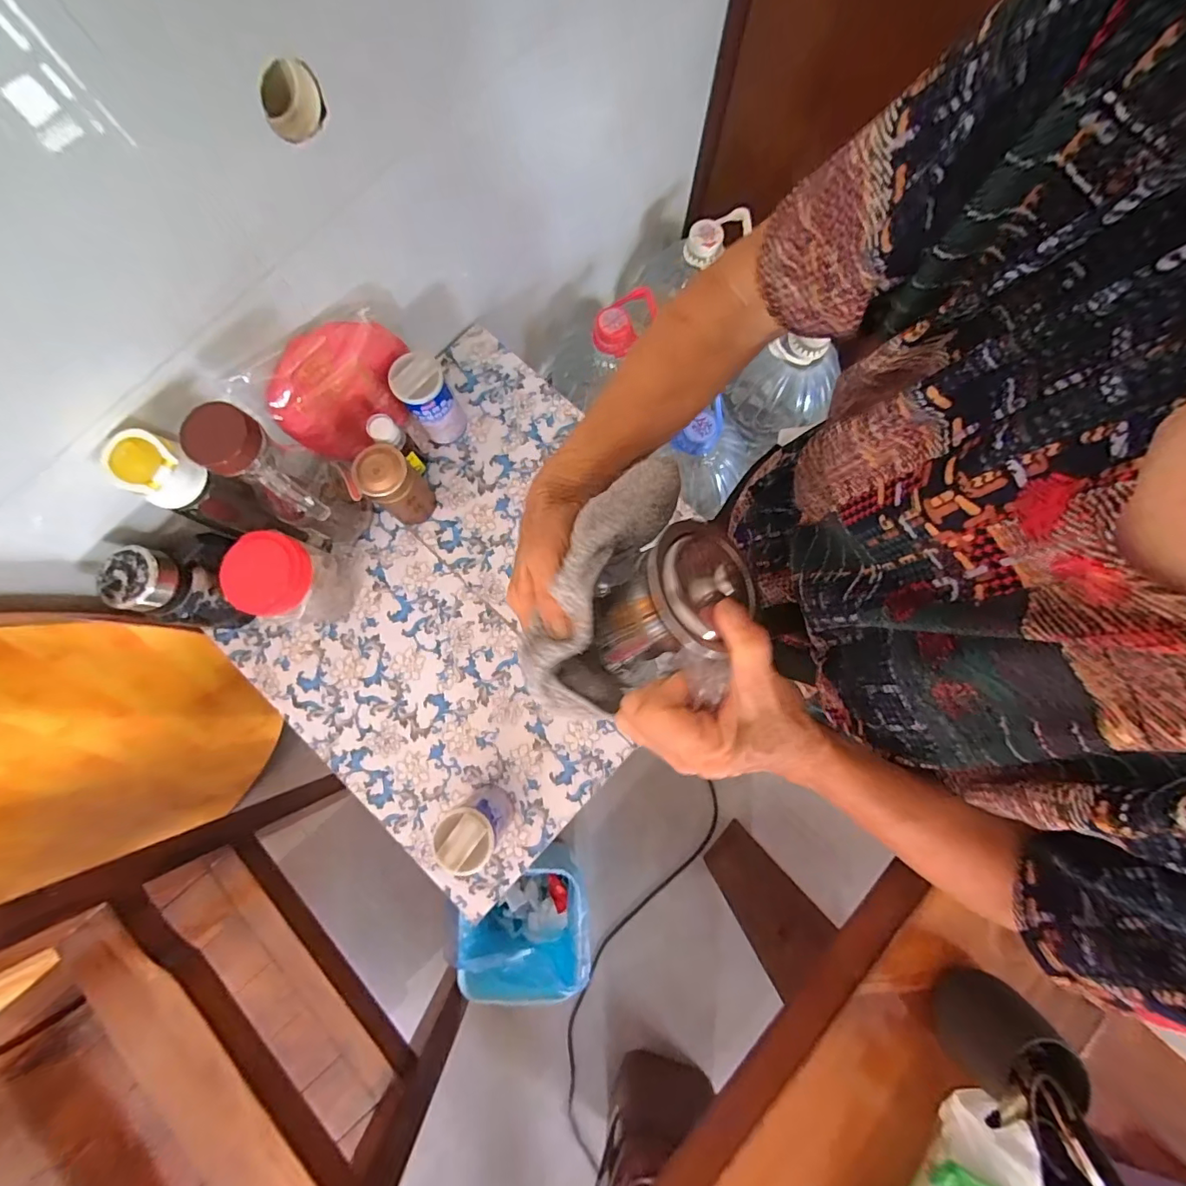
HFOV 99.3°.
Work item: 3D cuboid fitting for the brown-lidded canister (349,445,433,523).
[{"bbox_3d":[-0.249,-0.137,0.650,0.070,0.113,0.066,0,80,0],"label":"brown-lidded canister"}]

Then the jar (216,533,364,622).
[{"bbox_3d":[-0.369,-0.014,0.630,0.087,0.143,0.101,22,81,4],"label":"jar"}]

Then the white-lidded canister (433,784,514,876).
[{"bbox_3d":[-0.132,0.267,0.584,0.057,0.127,0.058,0,80,0],"label":"white-lidded canister"}]

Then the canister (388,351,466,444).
[{"bbox_3d":[-0.214,-0.248,0.663,0.068,0.122,0.063,0,80,0],"label":"canister"}]

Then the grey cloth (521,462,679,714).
[{"bbox_3d":[0.007,-0.006,0.305,0.063,0.054,0.164,22,92,4],"label":"grey cloth"}]

